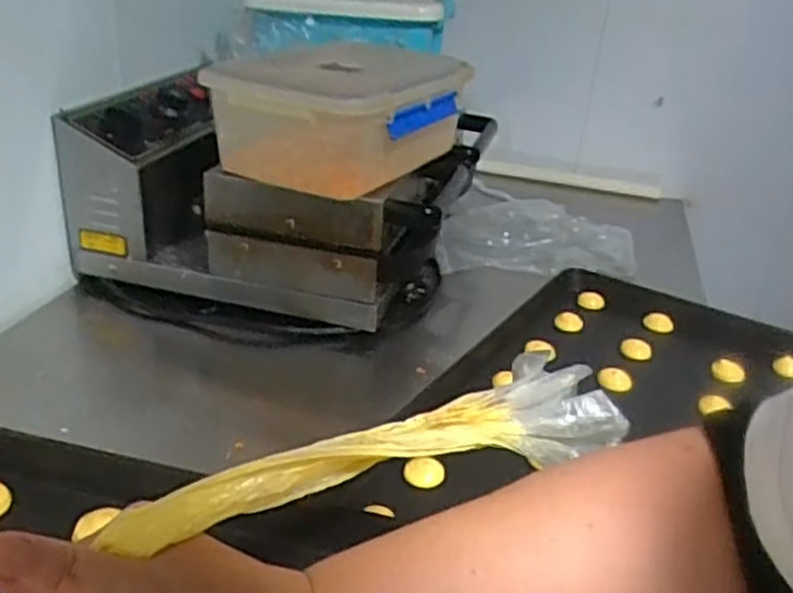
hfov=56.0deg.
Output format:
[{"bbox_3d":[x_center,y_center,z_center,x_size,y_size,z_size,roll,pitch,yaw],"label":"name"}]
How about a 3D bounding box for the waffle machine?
[{"bbox_3d":[-0.155,-0.123,0.951,0.447,0.195,0.257,13,28,14],"label":"waffle machine"}]

